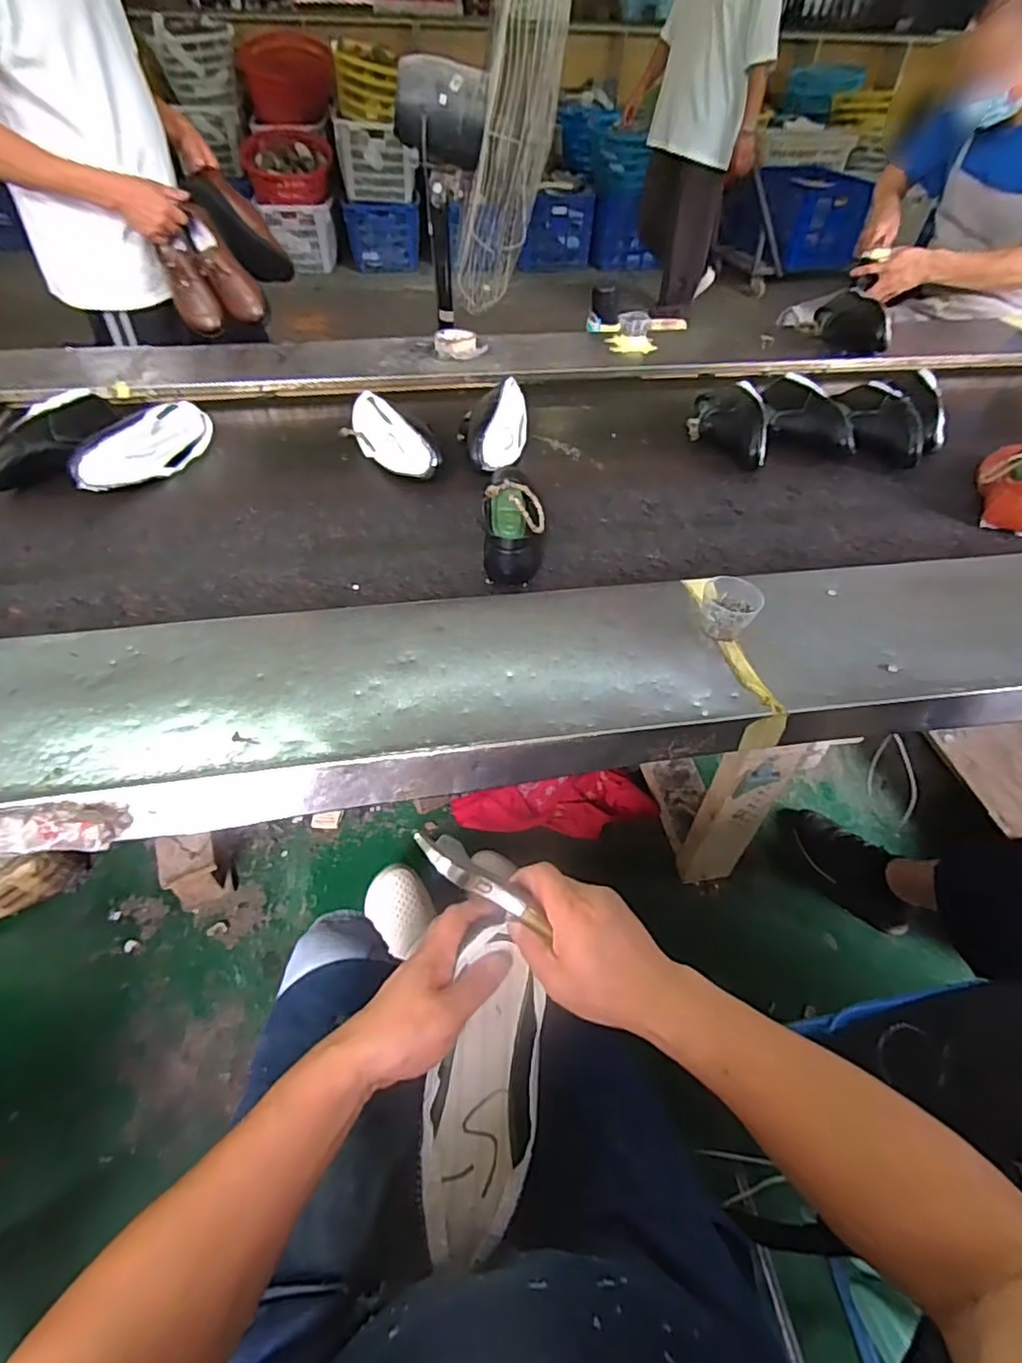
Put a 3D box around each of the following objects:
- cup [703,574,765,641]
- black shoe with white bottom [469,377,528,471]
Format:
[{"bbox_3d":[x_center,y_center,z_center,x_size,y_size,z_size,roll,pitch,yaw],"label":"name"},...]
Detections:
[{"bbox_3d":[0.246,-0.084,0.691,0.065,0.046,0.066,22,51,17],"label":"cup"},{"bbox_3d":[-0.022,-0.418,1.015,0.095,0.067,0.234,3,48,1],"label":"black shoe with white bottom"}]

